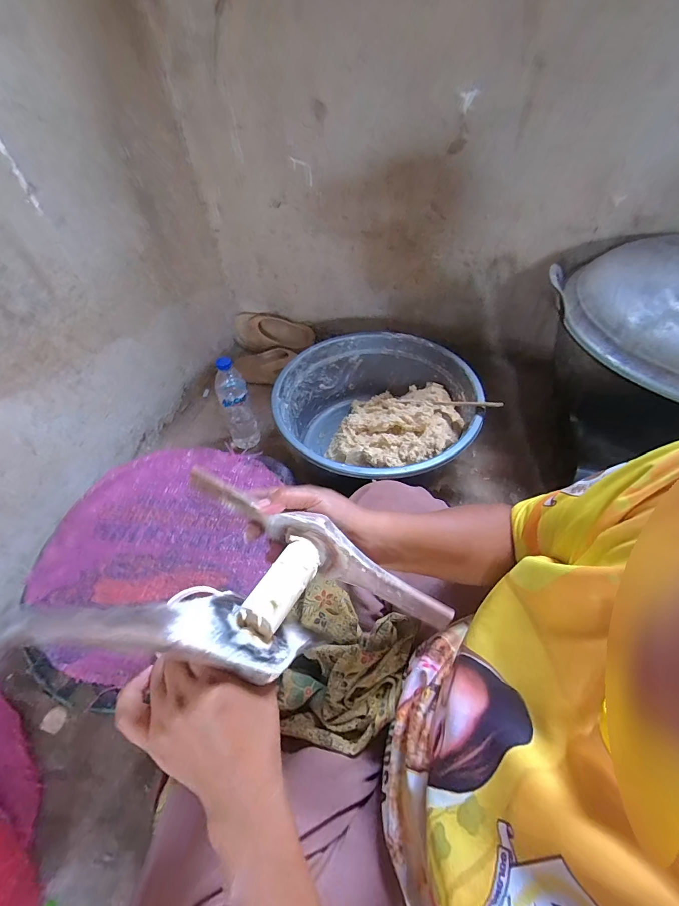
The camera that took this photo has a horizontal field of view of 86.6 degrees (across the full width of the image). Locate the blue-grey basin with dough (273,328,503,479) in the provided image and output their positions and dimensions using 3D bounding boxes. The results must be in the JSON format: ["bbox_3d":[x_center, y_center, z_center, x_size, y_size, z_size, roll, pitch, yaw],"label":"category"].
[{"bbox_3d":[0.080,-0.068,0.774,0.386,0.186,0.387,-2,48,2],"label":"blue-grey basin with dough"}]

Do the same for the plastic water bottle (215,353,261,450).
[{"bbox_3d":[-0.231,-0.112,0.805,0.068,0.226,0.067,-21,50,-16],"label":"plastic water bottle"}]

